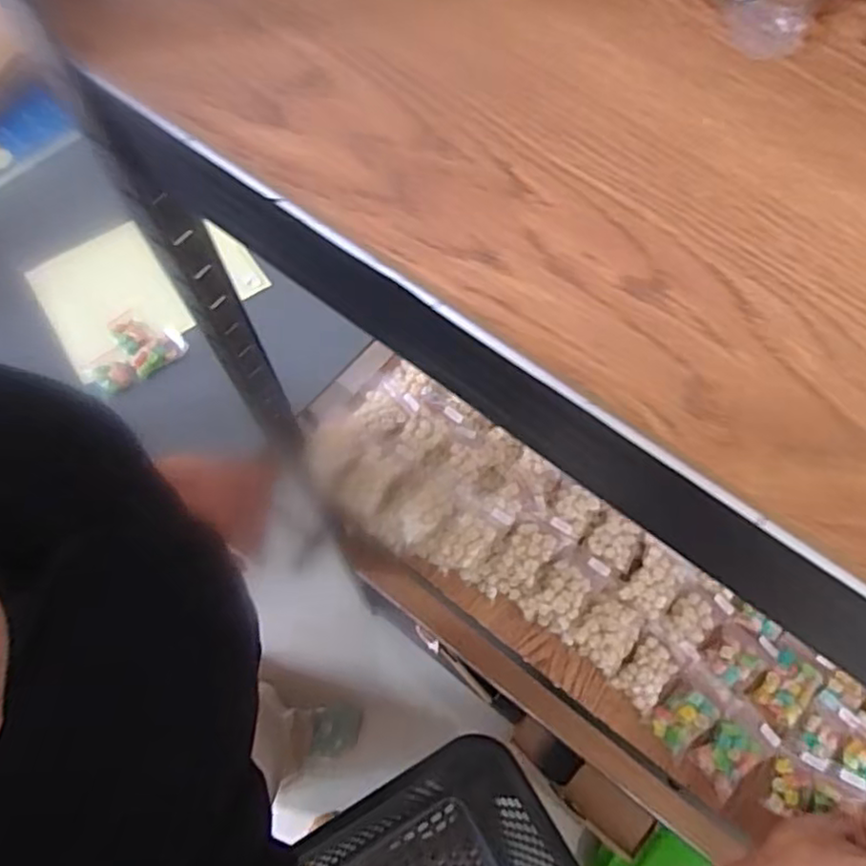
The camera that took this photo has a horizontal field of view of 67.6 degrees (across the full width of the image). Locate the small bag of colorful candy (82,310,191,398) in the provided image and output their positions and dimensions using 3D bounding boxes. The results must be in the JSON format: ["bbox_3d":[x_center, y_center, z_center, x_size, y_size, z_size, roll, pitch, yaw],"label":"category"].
[{"bbox_3d":[-0.304,-0.083,0.647,0.102,0.022,0.068,-29,70,-11],"label":"small bag of colorful candy"}]

